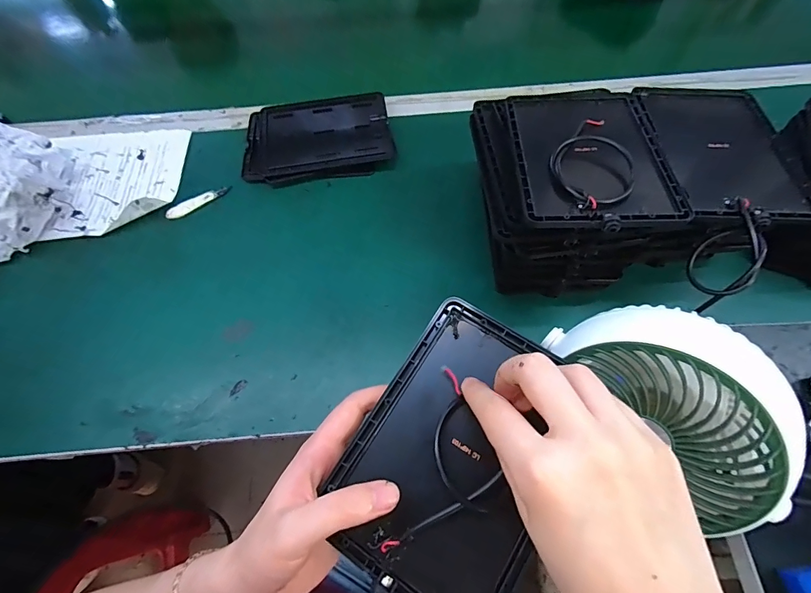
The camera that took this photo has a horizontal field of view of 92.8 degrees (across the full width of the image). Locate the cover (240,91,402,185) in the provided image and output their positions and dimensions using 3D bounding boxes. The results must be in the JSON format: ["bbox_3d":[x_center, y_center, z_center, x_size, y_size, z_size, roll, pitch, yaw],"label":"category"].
[{"bbox_3d":[-0.113,-0.203,0.496,0.182,0.030,0.130,-11,64,-4],"label":"cover"}]

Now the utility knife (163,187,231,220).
[{"bbox_3d":[-0.248,-0.114,0.463,0.078,0.010,0.014,-29,67,-12],"label":"utility knife"}]

